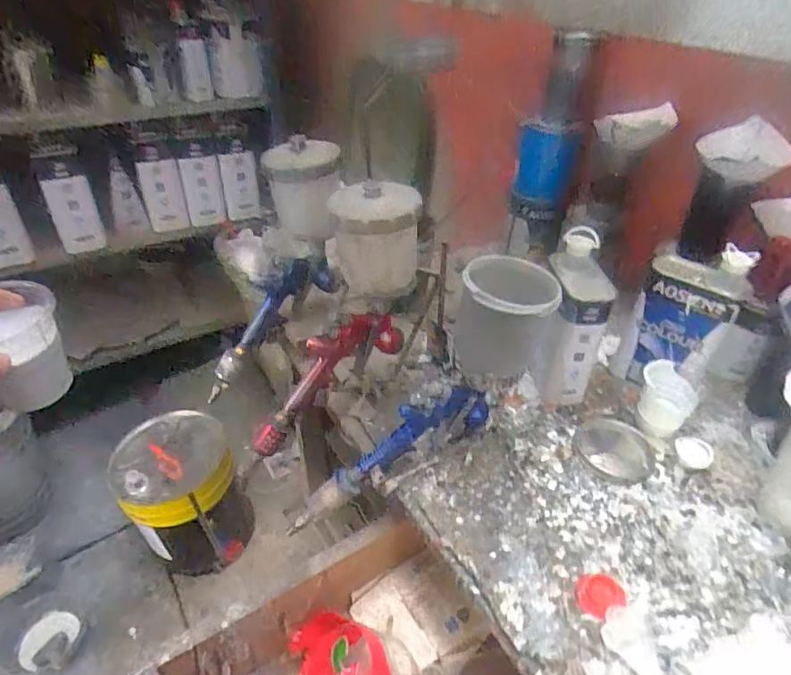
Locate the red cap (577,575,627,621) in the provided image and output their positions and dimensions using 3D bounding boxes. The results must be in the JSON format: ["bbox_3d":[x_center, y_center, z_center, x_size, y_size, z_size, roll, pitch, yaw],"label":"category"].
[{"bbox_3d":[0.200,0.252,0.503,0.043,0.007,0.043,-16,36,12],"label":"red cap"}]

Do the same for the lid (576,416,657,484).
[{"bbox_3d":[0.280,0.142,0.651,0.092,0.007,0.106,24,44,25],"label":"lid"}]

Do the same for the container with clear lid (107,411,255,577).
[{"bbox_3d":[-0.523,0.415,1.290,0.262,0.389,0.313,-18,43,-23],"label":"container with clear lid"}]

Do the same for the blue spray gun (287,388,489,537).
[{"bbox_3d":[-0.011,0.152,0.623,0.285,0.108,0.030,-35,42,7],"label":"blue spray gun"}]

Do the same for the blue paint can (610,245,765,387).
[{"bbox_3d":[0.386,-0.023,0.688,0.124,0.211,0.070,22,43,23],"label":"blue paint can"}]

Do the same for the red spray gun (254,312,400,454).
[{"bbox_3d":[-0.103,0.051,0.666,0.245,0.116,0.049,-45,48,4],"label":"red spray gun"}]

